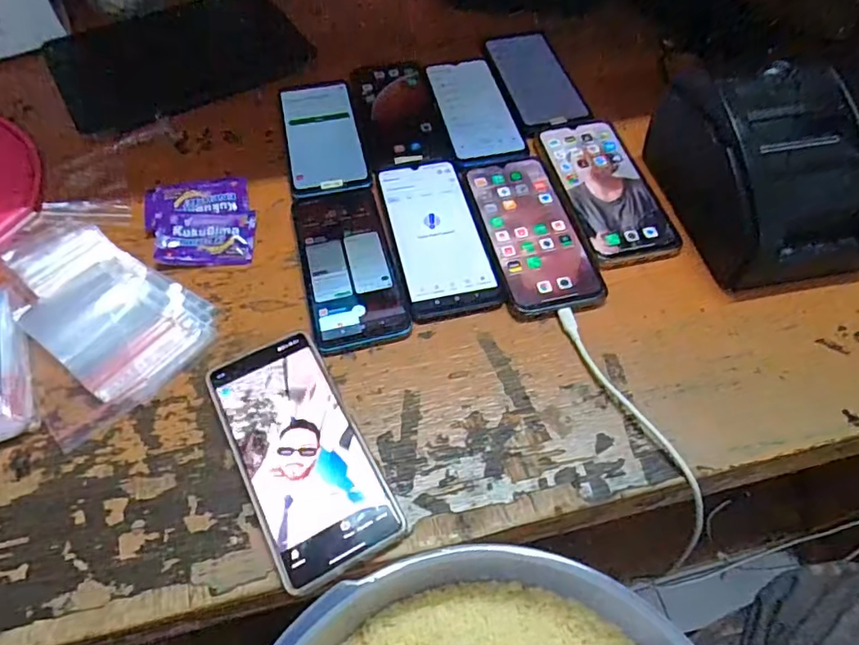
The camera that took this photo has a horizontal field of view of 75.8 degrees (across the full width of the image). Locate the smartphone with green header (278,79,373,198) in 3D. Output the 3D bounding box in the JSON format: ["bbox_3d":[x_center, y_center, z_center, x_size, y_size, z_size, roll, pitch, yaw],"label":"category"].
[{"bbox_3d":[-0.105,-0.186,0.540,0.073,0.004,0.165,-10,58,-8],"label":"smartphone with green header"}]

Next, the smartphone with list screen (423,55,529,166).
[{"bbox_3d":[0.045,-0.220,0.565,0.071,0.005,0.160,-10,58,-8],"label":"smartphone with list screen"}]

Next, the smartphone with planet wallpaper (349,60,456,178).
[{"bbox_3d":[-0.032,-0.215,0.558,0.080,0.004,0.157,-10,58,-8],"label":"smartphone with planet wallpaper"}]

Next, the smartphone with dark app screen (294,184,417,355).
[{"bbox_3d":[-0.067,-0.049,0.457,0.074,0.007,0.159,-12,58,-9],"label":"smartphone with dark app screen"}]

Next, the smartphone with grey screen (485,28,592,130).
[{"bbox_3d":[0.113,-0.261,0.586,0.072,0.010,0.156,-11,58,-9],"label":"smartphone with grey screen"}]

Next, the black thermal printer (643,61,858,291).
[{"bbox_3d":[0.280,-0.126,0.448,0.121,0.103,0.172,-10,57,-8],"label":"black thermal printer"}]

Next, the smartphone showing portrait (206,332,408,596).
[{"bbox_3d":[-0.086,0.084,0.369,0.078,0.013,0.165,-24,61,-16],"label":"smartphone showing portrait"}]

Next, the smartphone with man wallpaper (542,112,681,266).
[{"bbox_3d":[0.159,-0.124,0.501,0.082,0.007,0.171,-10,58,-8],"label":"smartphone with man wallpaper"}]

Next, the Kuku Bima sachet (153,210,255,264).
[{"bbox_3d":[-0.190,-0.072,0.470,0.078,0.011,0.052,-5,57,-4],"label":"Kuku Bima sachet"}]

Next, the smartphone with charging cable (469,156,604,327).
[{"bbox_3d":[0.087,-0.082,0.476,0.078,0.006,0.170,-10,58,-8],"label":"smartphone with charging cable"}]

